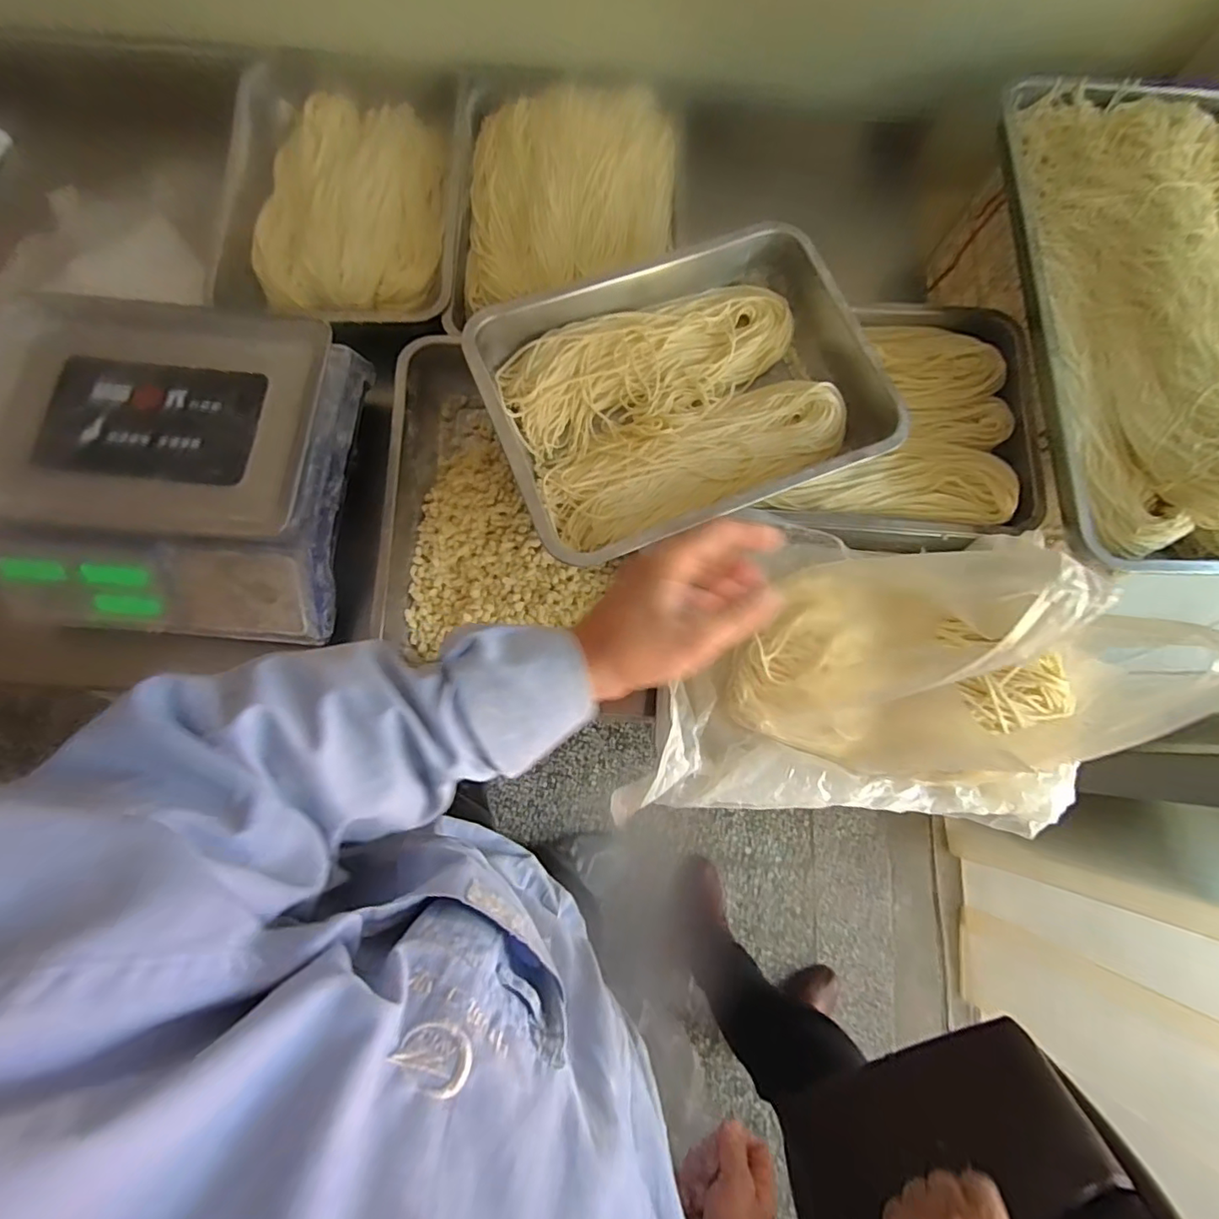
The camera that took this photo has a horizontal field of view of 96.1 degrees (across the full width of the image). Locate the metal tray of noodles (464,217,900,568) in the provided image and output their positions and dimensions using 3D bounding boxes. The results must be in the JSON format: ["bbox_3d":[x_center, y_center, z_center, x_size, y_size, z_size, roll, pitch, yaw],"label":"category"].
[{"bbox_3d":[0.074,-0.223,0.571,0.379,0.065,0.285,-22,79,-7],"label":"metal tray of noodles"}]

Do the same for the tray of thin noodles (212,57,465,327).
[{"bbox_3d":[-0.333,-0.540,0.710,0.288,0.063,0.404,1,77,-2],"label":"tray of thin noodles"}]

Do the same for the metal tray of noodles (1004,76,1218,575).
[{"bbox_3d":[0.619,-0.316,0.561,0.358,0.062,0.570,3,77,-1],"label":"metal tray of noodles"}]

